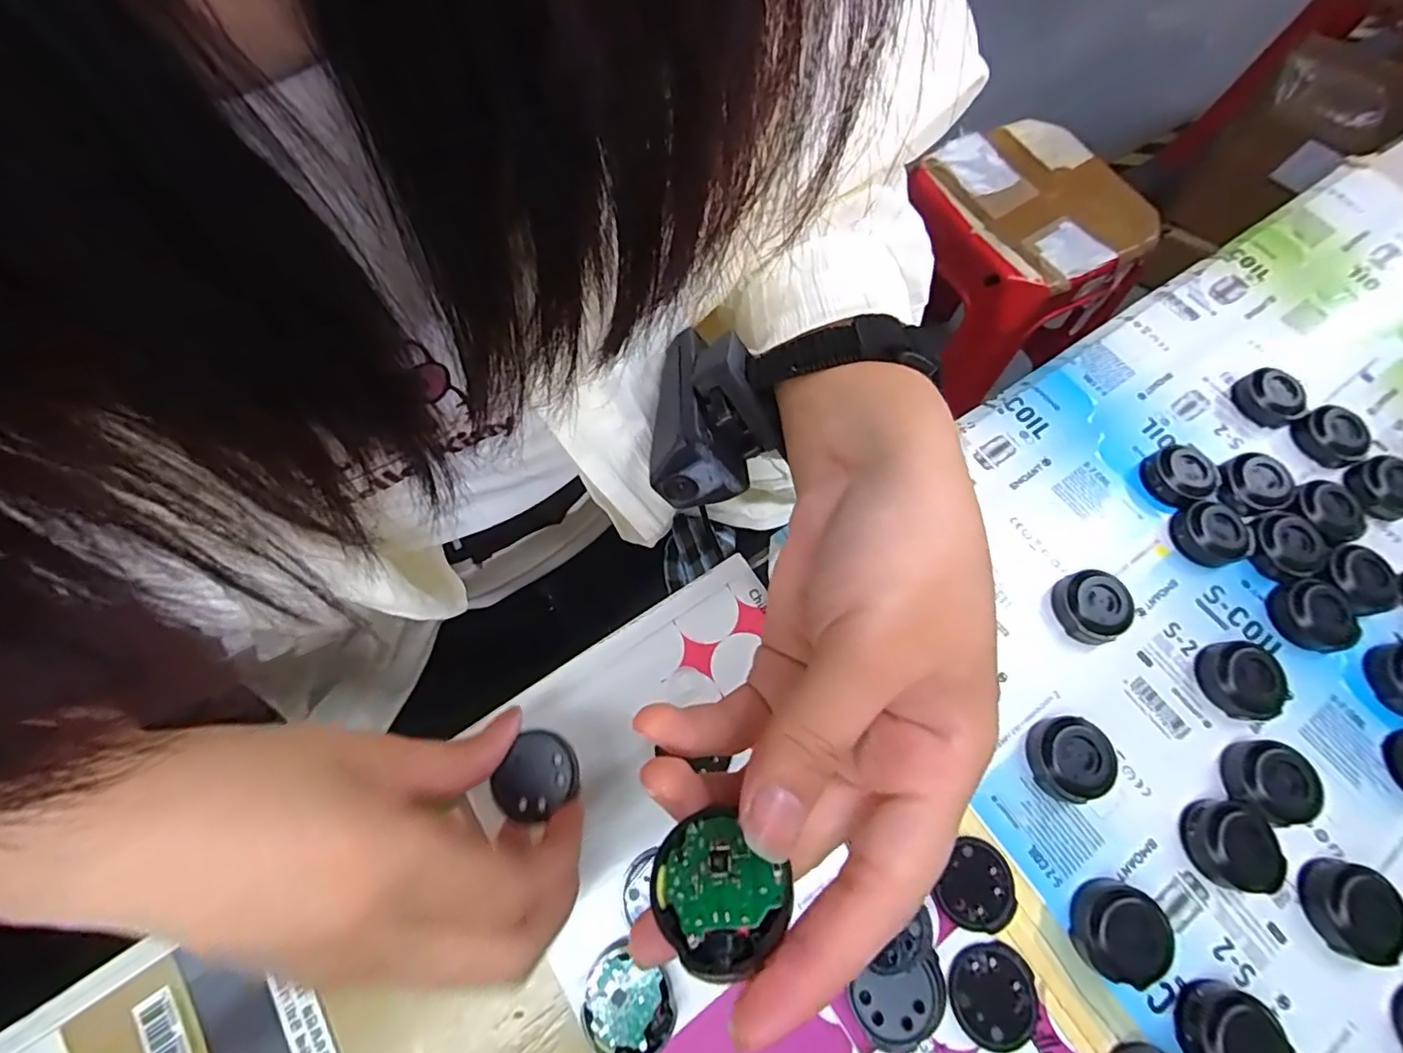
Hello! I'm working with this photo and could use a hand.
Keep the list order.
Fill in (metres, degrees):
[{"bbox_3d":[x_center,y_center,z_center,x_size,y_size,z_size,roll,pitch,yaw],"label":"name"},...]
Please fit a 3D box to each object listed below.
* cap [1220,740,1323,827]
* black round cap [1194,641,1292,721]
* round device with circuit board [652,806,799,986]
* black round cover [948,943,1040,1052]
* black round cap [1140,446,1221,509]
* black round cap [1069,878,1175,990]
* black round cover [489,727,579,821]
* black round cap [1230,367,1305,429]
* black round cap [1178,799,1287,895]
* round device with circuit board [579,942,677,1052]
[{"bbox_3d":[0.223,0.100,0.231,0.034,0.011,0.029,2,66,-1],"label":"cap"},{"bbox_3d":[0.225,0.064,0.247,0.027,0.013,0.031,-12,67,-7],"label":"black round cap"},{"bbox_3d":[0.003,0.076,0.124,0.025,0.004,0.030,-33,42,-22],"label":"round device with circuit board"},{"bbox_3d":[0.101,0.161,0.203,0.030,0.004,0.029,1,66,-1],"label":"black round cover"},{"bbox_3d":[0.230,-0.024,0.285,0.031,0.013,0.027,-22,68,-11],"label":"black round cap"},{"bbox_3d":[0.150,0.143,0.207,0.034,0.014,0.029,20,67,7],"label":"black round cap"},{"bbox_3d":[-0.055,0.084,0.198,0.026,0.004,0.027,1,66,-1],"label":"black round cover"},{"bbox_3d":[0.291,-0.066,0.305,0.029,0.014,0.029,1,66,-1],"label":"black round cap"},{"bbox_3d":[0.198,0.119,0.222,0.030,0.008,0.030,1,66,-1],"label":"black round cap"},{"bbox_3d":[-0.025,0.158,0.196,0.031,0.011,0.028,25,67,9],"label":"round device with circuit board"}]

